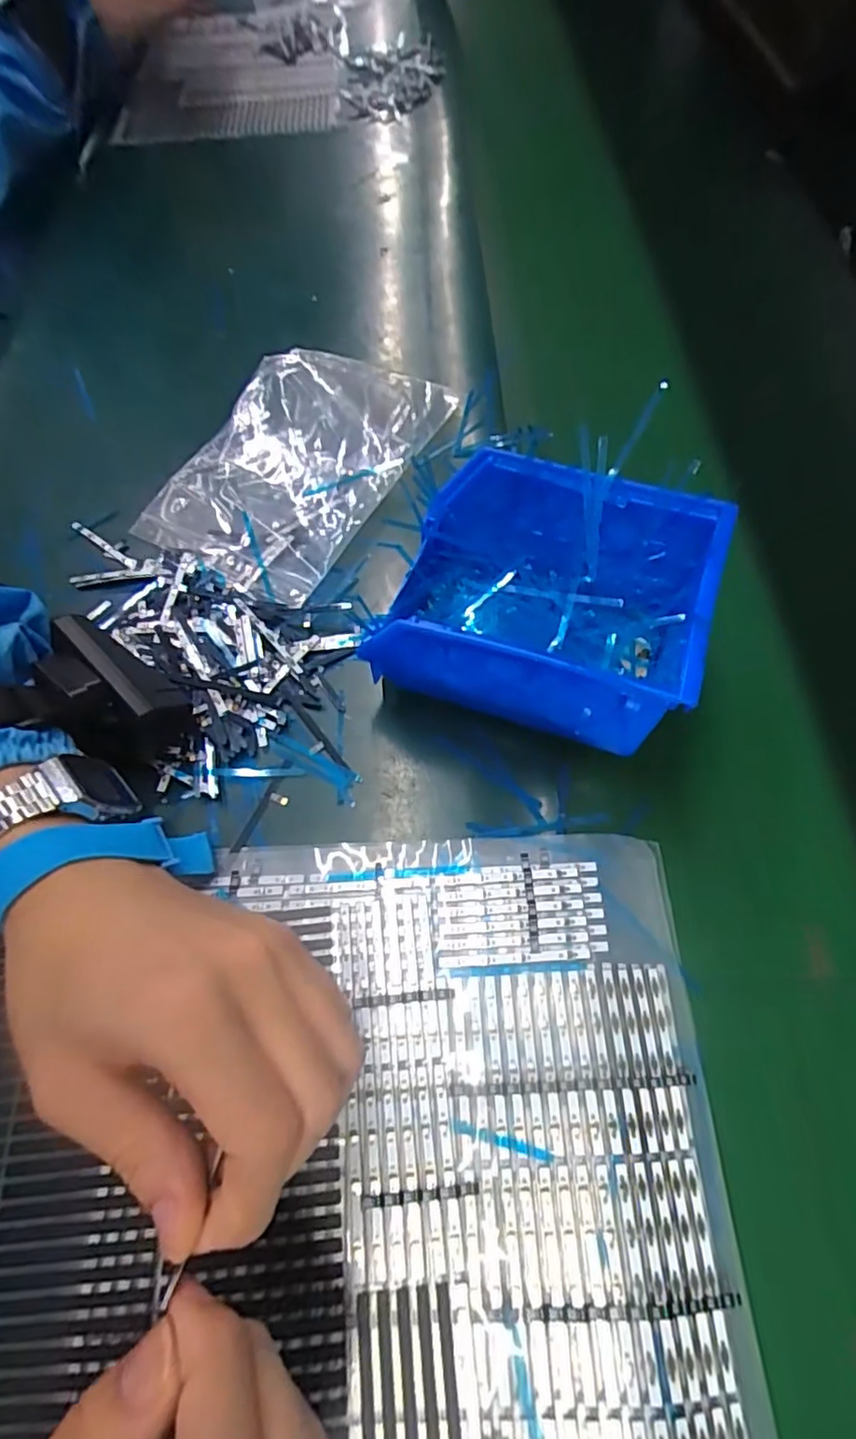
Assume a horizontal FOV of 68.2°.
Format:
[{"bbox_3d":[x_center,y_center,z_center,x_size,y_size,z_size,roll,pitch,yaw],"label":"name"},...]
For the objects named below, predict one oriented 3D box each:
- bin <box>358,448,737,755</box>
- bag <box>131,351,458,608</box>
[{"bbox_3d":[0.051,-0.052,0.297,0.130,0.079,0.104,19,64,10],"label":"bin"},{"bbox_3d":[-0.079,-0.161,0.389,0.124,0.026,0.187,27,65,13],"label":"bag"}]

